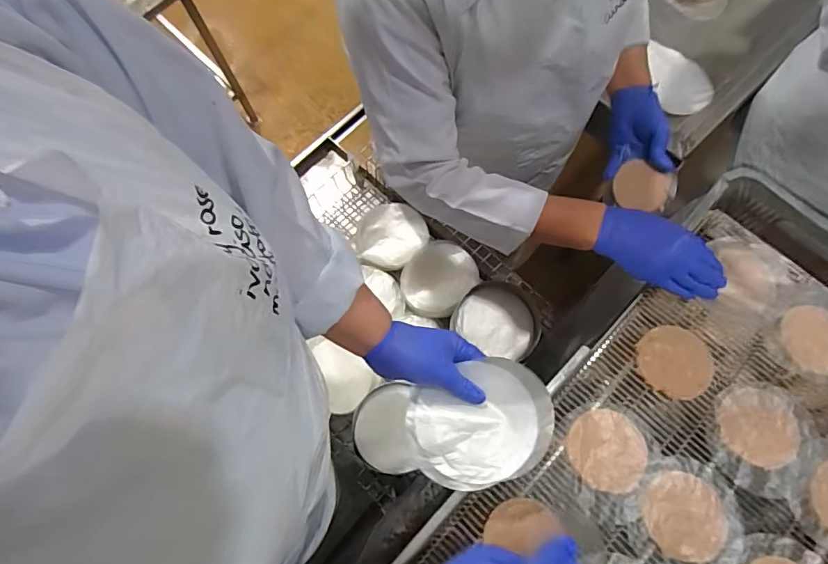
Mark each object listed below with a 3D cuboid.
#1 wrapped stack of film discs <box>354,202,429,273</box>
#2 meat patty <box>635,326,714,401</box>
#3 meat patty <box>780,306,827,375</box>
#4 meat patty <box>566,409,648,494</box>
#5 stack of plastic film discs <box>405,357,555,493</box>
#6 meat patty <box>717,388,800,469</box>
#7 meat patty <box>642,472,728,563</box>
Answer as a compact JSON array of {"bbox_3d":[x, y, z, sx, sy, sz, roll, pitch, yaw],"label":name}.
[{"bbox_3d":[-0.042,-0.086,0.960,0.137,0.037,0.137,4,73,5],"label":"wrapped stack of film discs"},{"bbox_3d":[0.308,0.095,0.579,0.086,0.005,0.082,5,70,2],"label":"meat patty"},{"bbox_3d":[0.485,0.069,0.588,0.090,0.013,0.082,0,70,0],"label":"meat patty"},{"bbox_3d":[0.213,0.186,0.543,0.082,0.008,0.084,8,70,3],"label":"meat patty"},{"bbox_3d":[0.069,0.146,0.503,0.144,0.021,0.114,-19,71,-7],"label":"stack of plastic film discs"},{"bbox_3d":[0.388,0.162,0.550,0.079,0.004,0.084,0,70,0],"label":"meat patty"},{"bbox_3d":[0.288,0.248,0.521,0.082,0.004,0.084,0,70,0],"label":"meat patty"}]

